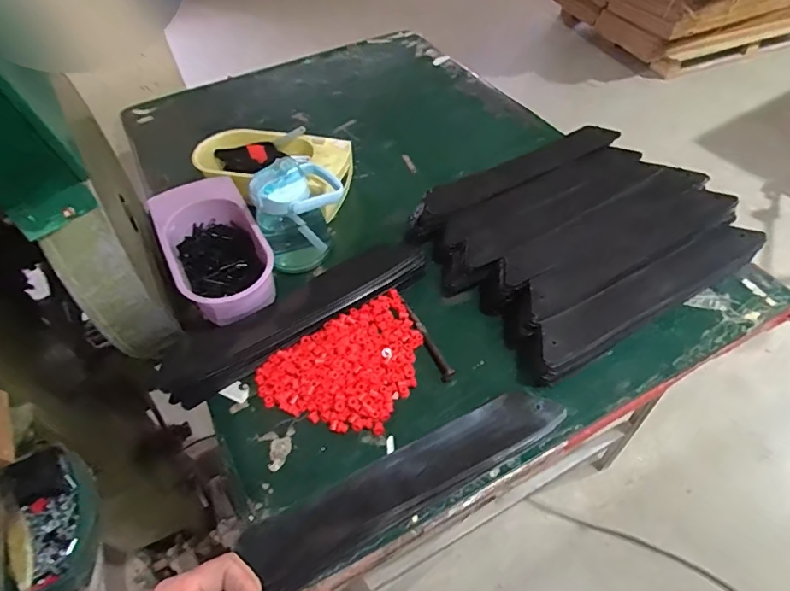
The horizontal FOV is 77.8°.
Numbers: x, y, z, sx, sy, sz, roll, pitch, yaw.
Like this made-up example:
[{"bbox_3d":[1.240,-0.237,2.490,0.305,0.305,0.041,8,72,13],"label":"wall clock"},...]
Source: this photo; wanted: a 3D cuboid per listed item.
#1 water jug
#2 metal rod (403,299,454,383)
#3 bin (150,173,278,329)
[{"bbox_3d":[-0.158,-0.137,0.818,0.134,0.186,0.107,-24,51,-14],"label":"water jug"},{"bbox_3d":[0.046,0.060,0.722,0.021,0.025,0.153,-20,50,-11],"label":"metal rod"},{"bbox_3d":[-0.288,-0.075,0.786,0.150,0.094,0.274,-25,51,-15],"label":"bin"}]

